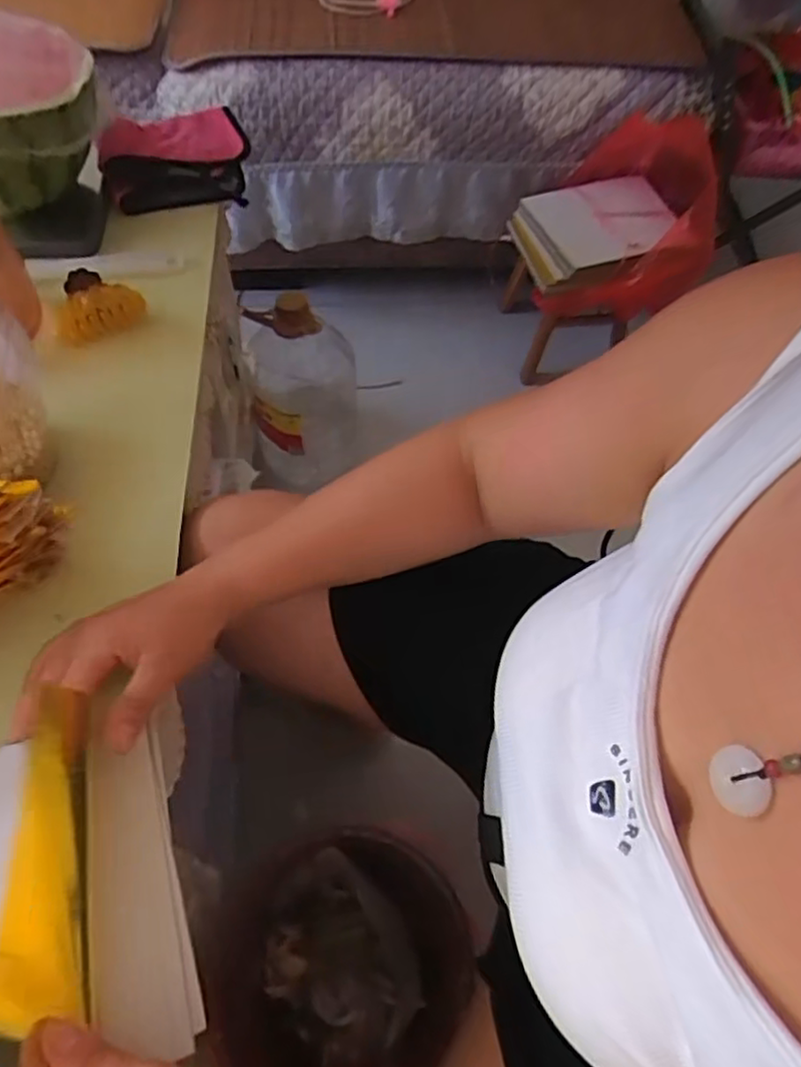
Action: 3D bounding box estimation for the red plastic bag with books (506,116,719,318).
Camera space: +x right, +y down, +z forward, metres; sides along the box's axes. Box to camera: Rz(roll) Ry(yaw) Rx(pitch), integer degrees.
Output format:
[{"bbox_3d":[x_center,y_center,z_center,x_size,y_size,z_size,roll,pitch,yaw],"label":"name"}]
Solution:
[{"bbox_3d":[0.352,-0.518,1.130,0.301,0.211,0.275,10,58,2],"label":"red plastic bag with books"}]

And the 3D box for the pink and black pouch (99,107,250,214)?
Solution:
[{"bbox_3d":[-0.265,-0.448,0.804,0.164,0.042,0.156,-6,59,-8],"label":"pink and black pouch"}]

